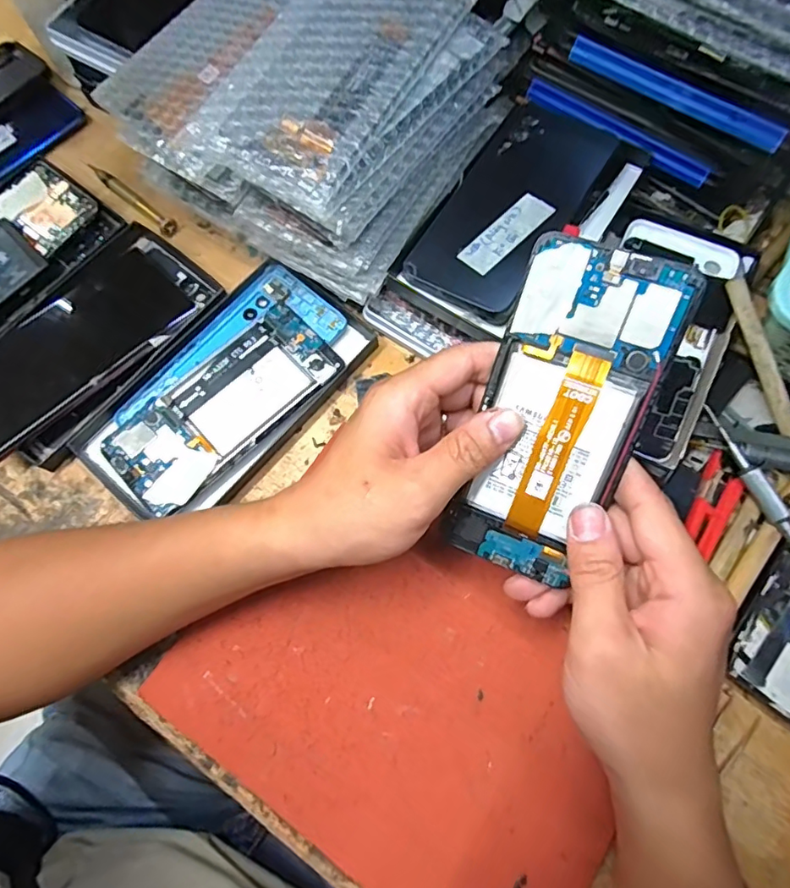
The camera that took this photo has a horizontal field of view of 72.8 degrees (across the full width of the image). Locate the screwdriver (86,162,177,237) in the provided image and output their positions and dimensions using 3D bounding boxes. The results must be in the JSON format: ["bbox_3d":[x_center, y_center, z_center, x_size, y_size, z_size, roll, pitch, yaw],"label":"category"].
[{"bbox_3d":[-0.206,-0.195,0.422,0.100,0.008,0.014,40,78,13],"label":"screwdriver"}]

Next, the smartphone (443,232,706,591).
[{"bbox_3d":[0.077,-0.010,0.255,0.070,0.004,0.158,21,108,14],"label":"smartphone"}]

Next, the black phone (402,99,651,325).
[{"bbox_3d":[0.083,-0.155,0.353,0.088,0.011,0.163,30,76,11],"label":"black phone"}]

